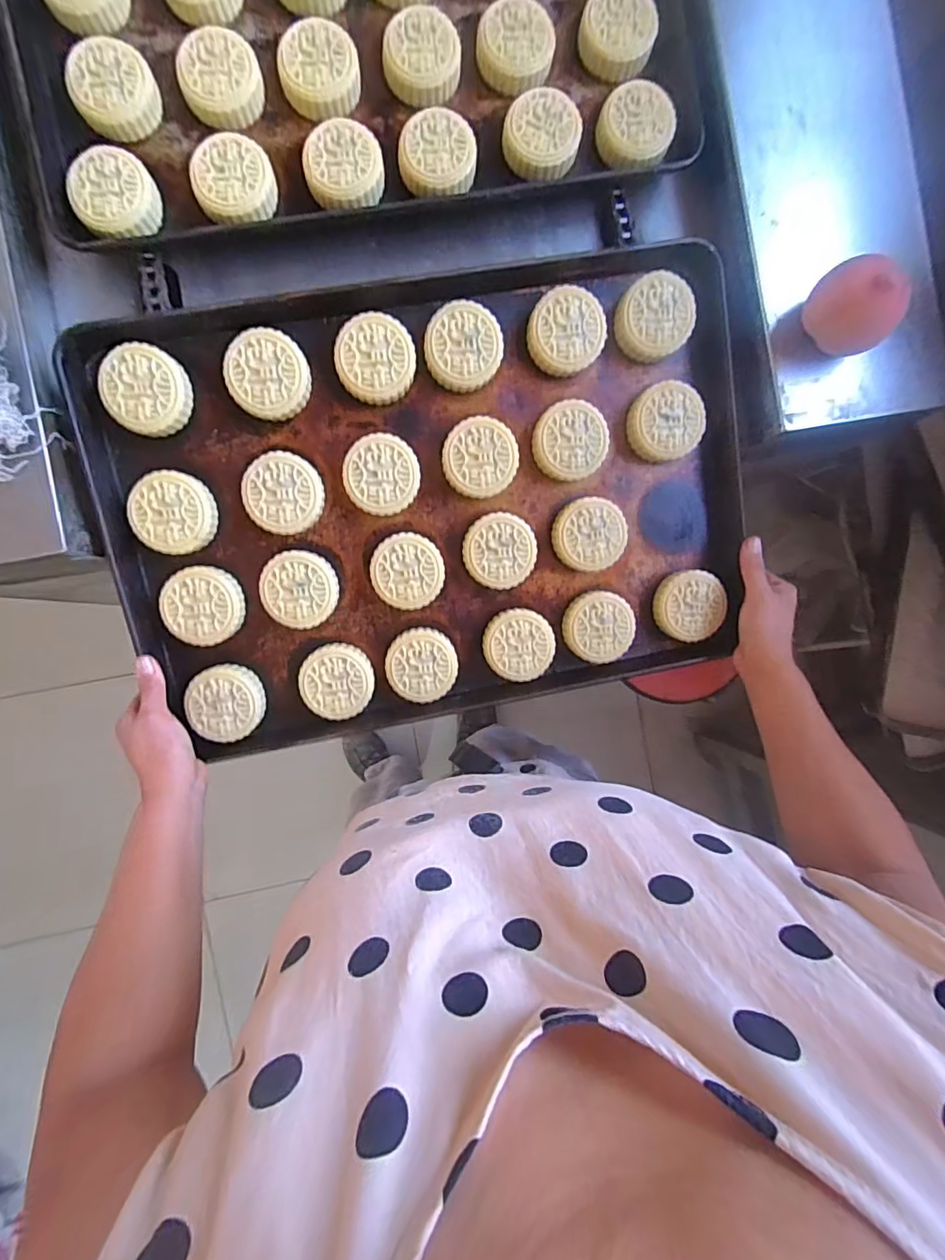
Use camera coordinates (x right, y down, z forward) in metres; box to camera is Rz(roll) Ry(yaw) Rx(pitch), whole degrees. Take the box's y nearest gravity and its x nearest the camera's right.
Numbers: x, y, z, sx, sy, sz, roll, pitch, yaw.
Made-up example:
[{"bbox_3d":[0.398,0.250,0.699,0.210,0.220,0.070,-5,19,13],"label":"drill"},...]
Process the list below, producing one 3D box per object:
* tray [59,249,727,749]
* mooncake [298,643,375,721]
[{"bbox_3d":[-0.035,-0.118,0.502,0.582,0.034,0.400,-10,100,-4],"label":"tray"},{"bbox_3d":[-0.133,0.050,0.508,0.069,0.017,0.073,0,85,-6],"label":"mooncake"}]

